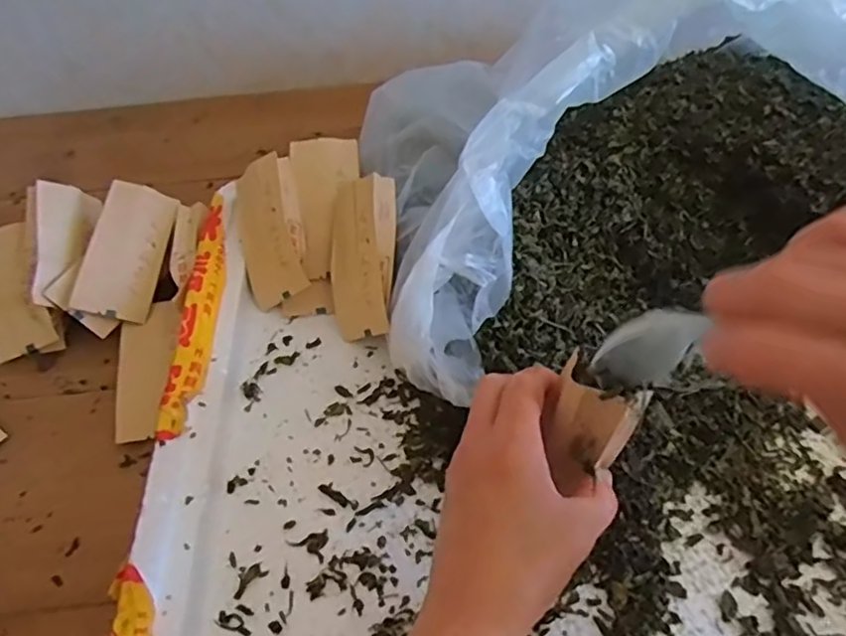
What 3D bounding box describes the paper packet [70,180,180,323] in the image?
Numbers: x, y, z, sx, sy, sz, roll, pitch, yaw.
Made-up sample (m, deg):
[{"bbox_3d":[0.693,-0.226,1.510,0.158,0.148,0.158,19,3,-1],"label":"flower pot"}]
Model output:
[{"bbox_3d":[-0.226,-0.052,0.481,0.053,0.004,0.108,14,69,-19],"label":"paper packet"}]

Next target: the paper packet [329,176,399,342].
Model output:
[{"bbox_3d":[-0.044,-0.042,0.438,0.055,0.016,0.107,-9,84,38],"label":"paper packet"}]

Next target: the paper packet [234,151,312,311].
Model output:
[{"bbox_3d":[-0.116,-0.066,0.465,0.053,0.016,0.109,-21,75,26],"label":"paper packet"}]

